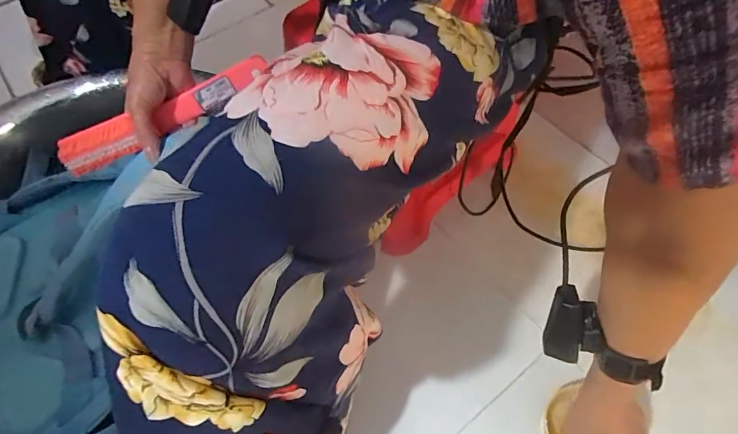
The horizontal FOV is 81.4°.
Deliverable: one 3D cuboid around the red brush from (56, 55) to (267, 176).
[{"bbox_3d":[-0.230,-0.118,0.488,0.244,0.033,0.038,-28,63,-5],"label":"red brush"}]

